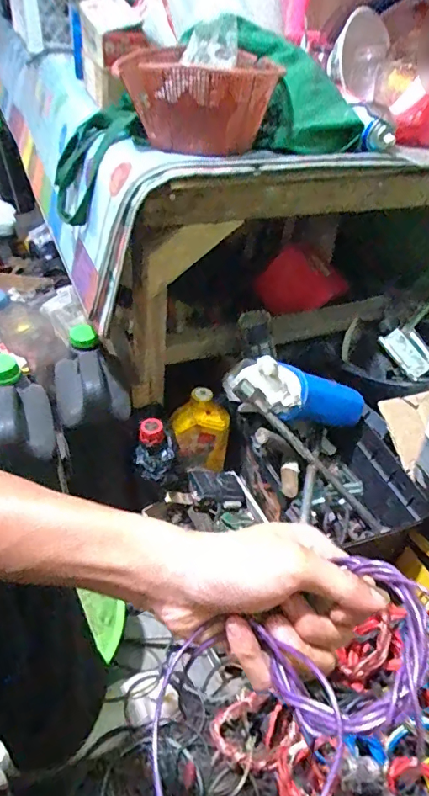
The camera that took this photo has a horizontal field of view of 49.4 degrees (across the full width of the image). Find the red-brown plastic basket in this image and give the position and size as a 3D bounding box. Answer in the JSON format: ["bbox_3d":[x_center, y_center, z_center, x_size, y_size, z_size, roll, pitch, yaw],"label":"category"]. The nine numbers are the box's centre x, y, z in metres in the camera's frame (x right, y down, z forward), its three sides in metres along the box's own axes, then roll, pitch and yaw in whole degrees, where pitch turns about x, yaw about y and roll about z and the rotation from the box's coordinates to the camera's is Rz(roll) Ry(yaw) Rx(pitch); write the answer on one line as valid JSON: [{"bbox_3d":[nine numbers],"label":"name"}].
[{"bbox_3d":[-0.021,-0.392,0.616,0.197,0.094,0.142,10,43,4],"label":"red-brown plastic basket"}]

